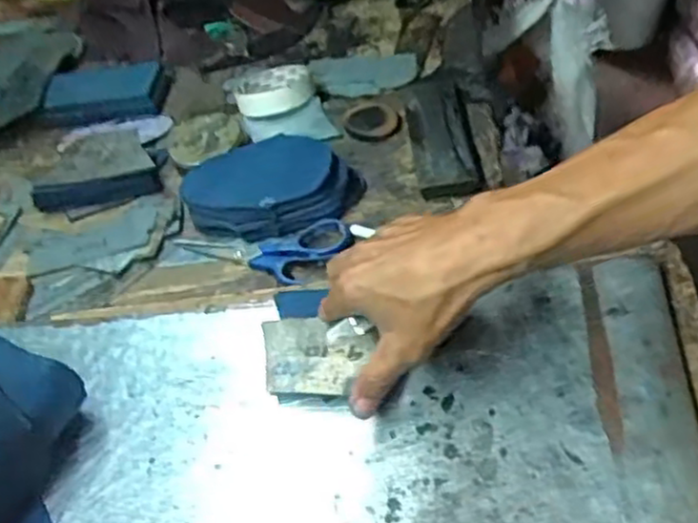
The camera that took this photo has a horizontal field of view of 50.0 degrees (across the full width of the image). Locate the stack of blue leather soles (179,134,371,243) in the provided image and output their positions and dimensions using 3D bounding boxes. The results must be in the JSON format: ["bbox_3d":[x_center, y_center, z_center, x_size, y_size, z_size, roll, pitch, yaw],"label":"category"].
[{"bbox_3d":[-0.069,-0.066,0.679,0.161,0.045,0.103,-9,53,-1],"label":"stack of blue leather soles"}]

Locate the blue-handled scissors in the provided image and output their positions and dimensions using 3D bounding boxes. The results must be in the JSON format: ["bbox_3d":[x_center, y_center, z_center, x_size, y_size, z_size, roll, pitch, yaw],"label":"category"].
[{"bbox_3d":[-0.081,-0.009,0.652,0.160,0.013,0.070,-2,52,21],"label":"blue-handled scissors"}]

